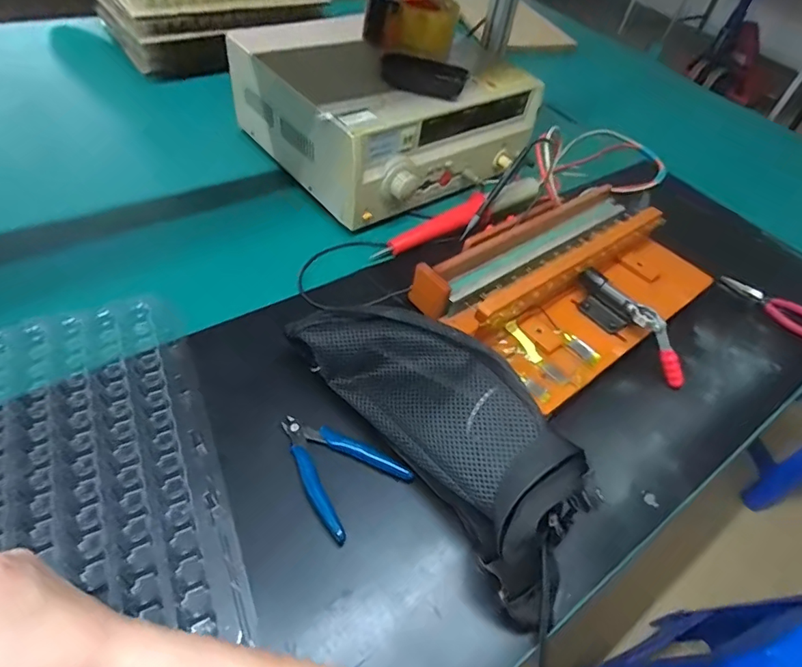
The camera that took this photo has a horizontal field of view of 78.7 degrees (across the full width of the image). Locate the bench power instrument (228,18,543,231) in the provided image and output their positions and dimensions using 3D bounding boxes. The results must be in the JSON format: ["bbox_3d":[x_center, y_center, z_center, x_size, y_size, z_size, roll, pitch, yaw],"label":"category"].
[{"bbox_3d":[-0.016,-0.330,0.710,0.343,0.133,0.307,-31,60,-24],"label":"bench power instrument"}]

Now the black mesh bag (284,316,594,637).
[{"bbox_3d":[0.043,0.070,0.422,0.134,0.087,0.312,-31,60,-25],"label":"black mesh bag"}]

